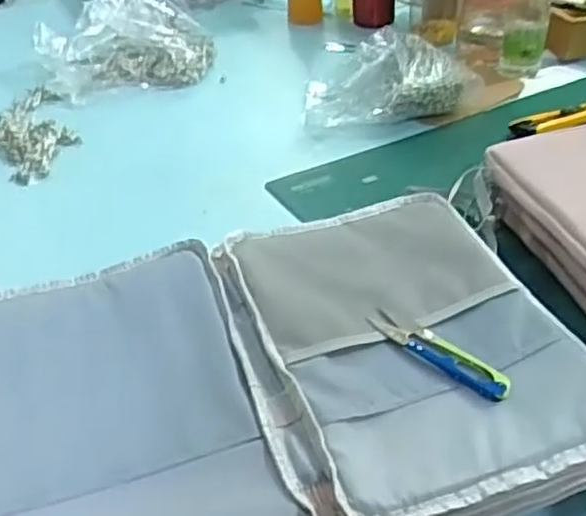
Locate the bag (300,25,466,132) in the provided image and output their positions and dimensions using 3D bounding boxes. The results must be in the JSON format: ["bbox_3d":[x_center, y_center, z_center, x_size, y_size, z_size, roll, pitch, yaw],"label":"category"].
[{"bbox_3d":[0.135,-0.259,1.018,0.231,0.083,0.157,2,38,5],"label":"bag"}]

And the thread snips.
[{"bbox_3d":[0.109,0.071,0.530,0.027,0.006,0.119,-31,46,-32],"label":"thread snips"}]

